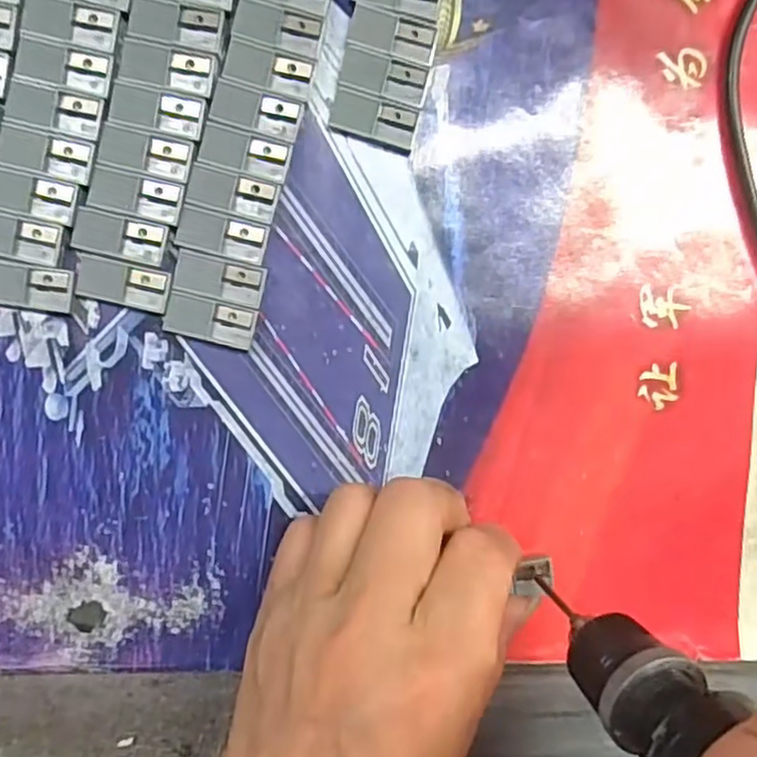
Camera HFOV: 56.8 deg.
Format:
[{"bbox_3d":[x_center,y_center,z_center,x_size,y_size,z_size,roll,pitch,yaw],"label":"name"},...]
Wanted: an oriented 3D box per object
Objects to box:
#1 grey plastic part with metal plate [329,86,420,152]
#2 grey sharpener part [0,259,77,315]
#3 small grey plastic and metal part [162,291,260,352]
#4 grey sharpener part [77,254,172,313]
[{"bbox_3d":[-0.001,-0.084,0.225,0.028,0.004,0.013,14,92,-9],"label":"grey plastic part with metal plate"},{"bbox_3d":[-0.109,-0.028,0.215,0.028,0.004,0.014,8,93,-9],"label":"grey sharpener part"},{"bbox_3d":[-0.054,-0.018,0.224,0.028,0.004,0.013,14,92,-9],"label":"small grey plastic and metal part"},{"bbox_3d":[-0.080,-0.030,0.220,0.028,0.004,0.013,13,92,-9],"label":"grey sharpener part"}]

